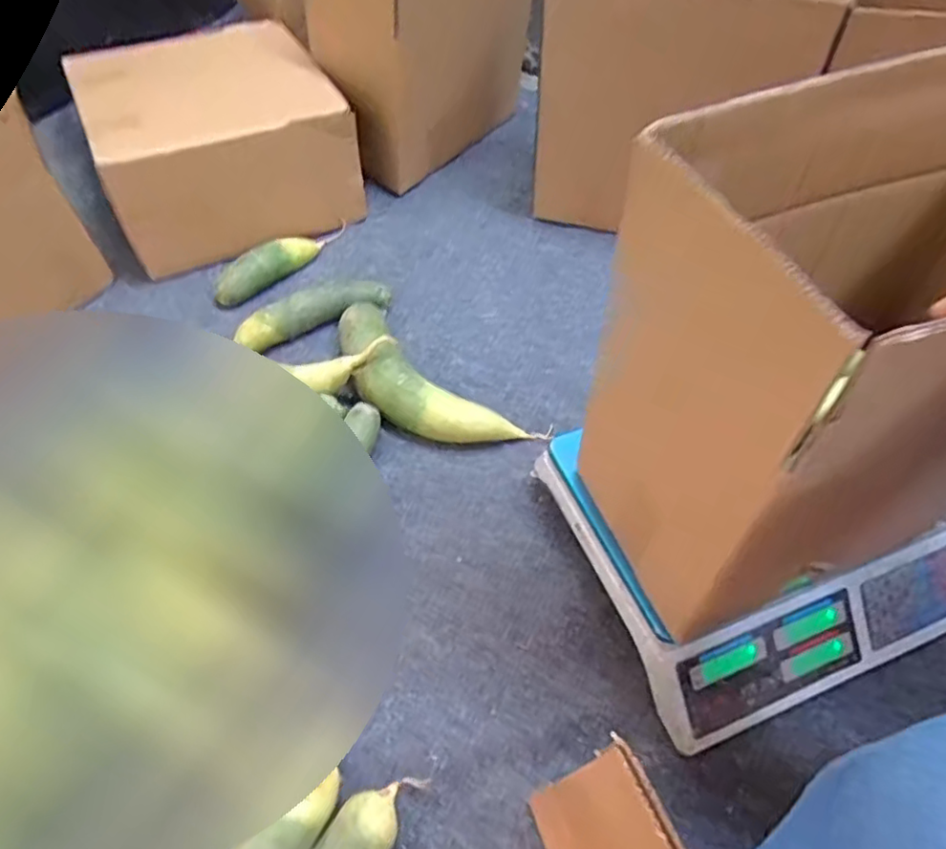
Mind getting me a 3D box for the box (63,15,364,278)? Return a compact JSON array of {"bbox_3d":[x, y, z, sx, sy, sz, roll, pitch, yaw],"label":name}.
[{"bbox_3d":[-0.375,-0.425,0.942,0.328,0.190,0.289,-22,57,-13],"label":"box"}]

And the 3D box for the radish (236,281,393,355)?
[{"bbox_3d":[-0.215,-0.150,0.841,0.204,0.045,0.047,-27,58,-16],"label":"radish"}]

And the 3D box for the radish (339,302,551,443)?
[{"bbox_3d":[-0.066,-0.050,0.758,0.291,0.066,0.113,36,63,23],"label":"radish"}]

